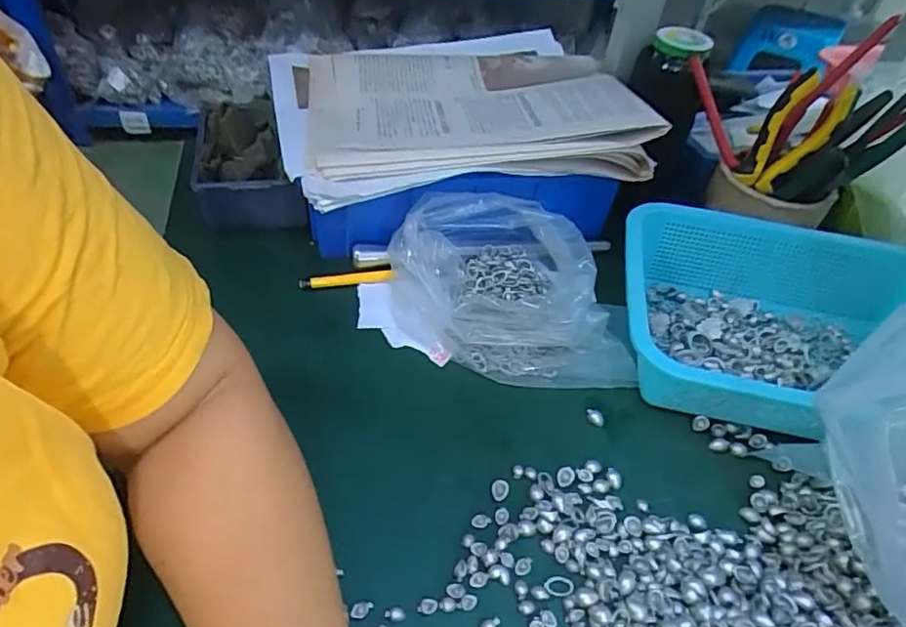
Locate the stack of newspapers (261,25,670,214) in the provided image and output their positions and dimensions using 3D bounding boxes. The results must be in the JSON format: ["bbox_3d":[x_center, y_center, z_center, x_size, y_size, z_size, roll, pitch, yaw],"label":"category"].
[{"bbox_3d":[-0.007,-0.203,0.525,0.299,0.059,0.283,-8,46,-13],"label":"stack of newspapers"}]

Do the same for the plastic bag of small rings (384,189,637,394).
[{"bbox_3d":[0.046,-0.021,0.454,0.183,0.074,0.147,-2,45,-7],"label":"plastic bag of small rings"}]

